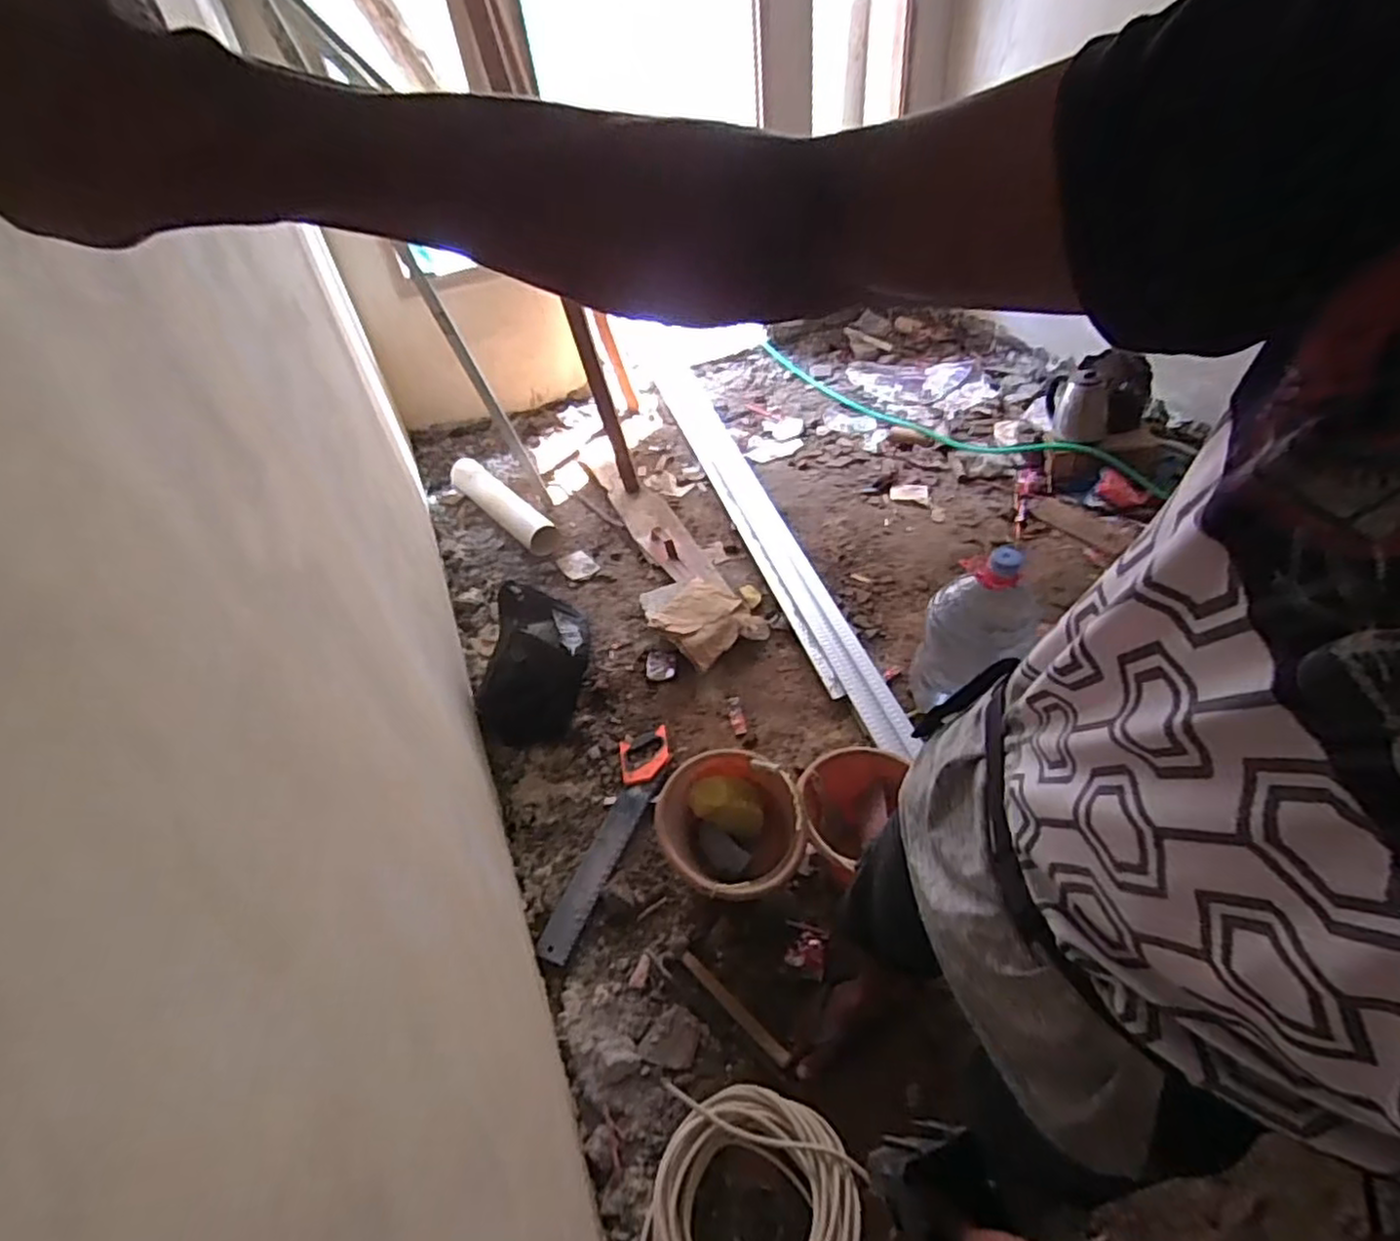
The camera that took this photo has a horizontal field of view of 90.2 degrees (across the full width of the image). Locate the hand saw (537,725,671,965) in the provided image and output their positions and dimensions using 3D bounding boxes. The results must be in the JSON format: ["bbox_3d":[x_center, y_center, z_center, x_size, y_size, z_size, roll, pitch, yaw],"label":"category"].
[{"bbox_3d":[-0.207,0.467,1.577,0.130,0.043,0.576,10,47,19],"label":"hand saw"}]

